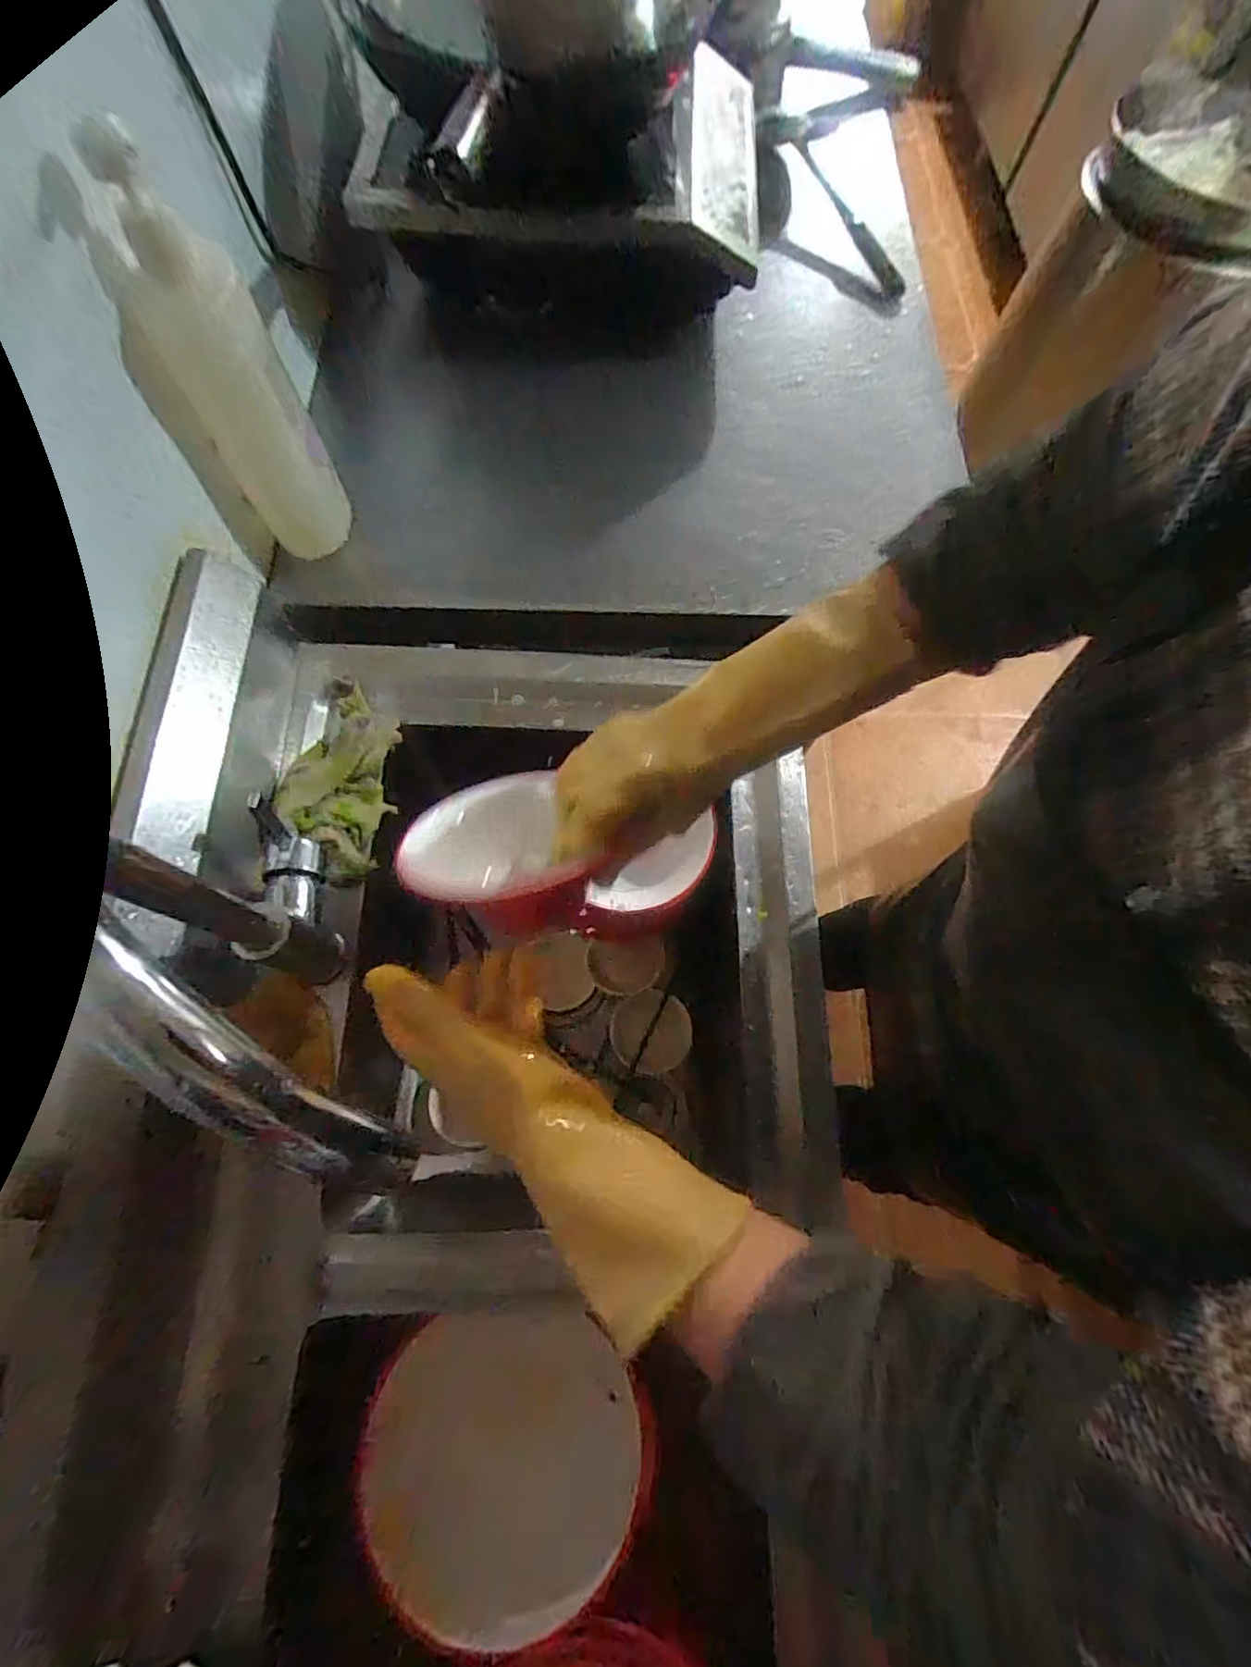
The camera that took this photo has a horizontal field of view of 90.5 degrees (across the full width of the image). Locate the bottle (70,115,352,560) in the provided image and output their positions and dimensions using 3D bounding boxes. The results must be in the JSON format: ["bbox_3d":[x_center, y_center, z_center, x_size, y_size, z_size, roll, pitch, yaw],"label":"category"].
[{"bbox_3d":[-0.291,-0.334,0.483,0.080,0.234,0.061,-30,75,-12],"label":"bottle"}]

